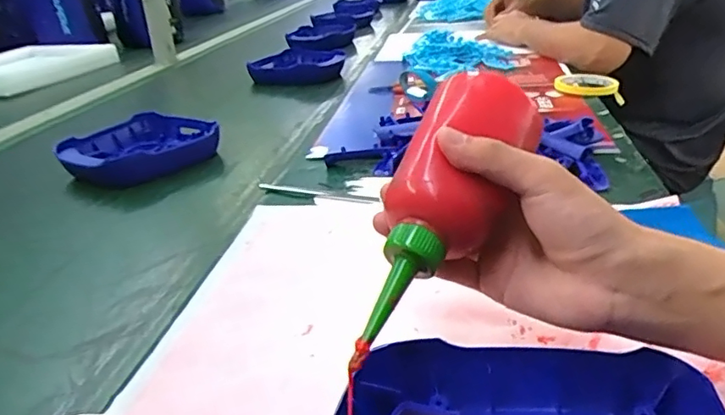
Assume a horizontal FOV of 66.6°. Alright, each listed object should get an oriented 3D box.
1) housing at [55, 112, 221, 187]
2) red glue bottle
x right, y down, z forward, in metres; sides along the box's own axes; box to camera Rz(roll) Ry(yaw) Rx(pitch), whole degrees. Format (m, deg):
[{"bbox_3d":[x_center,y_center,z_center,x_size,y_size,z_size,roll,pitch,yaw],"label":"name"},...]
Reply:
[{"bbox_3d":[-0.310,-0.085,0.759,0.184,0.050,0.177,-19,30,-27],"label":"housing"},{"bbox_3d":[0.037,0.001,0.282,0.050,0.042,0.165,14,66,37],"label":"red glue bottle"}]

